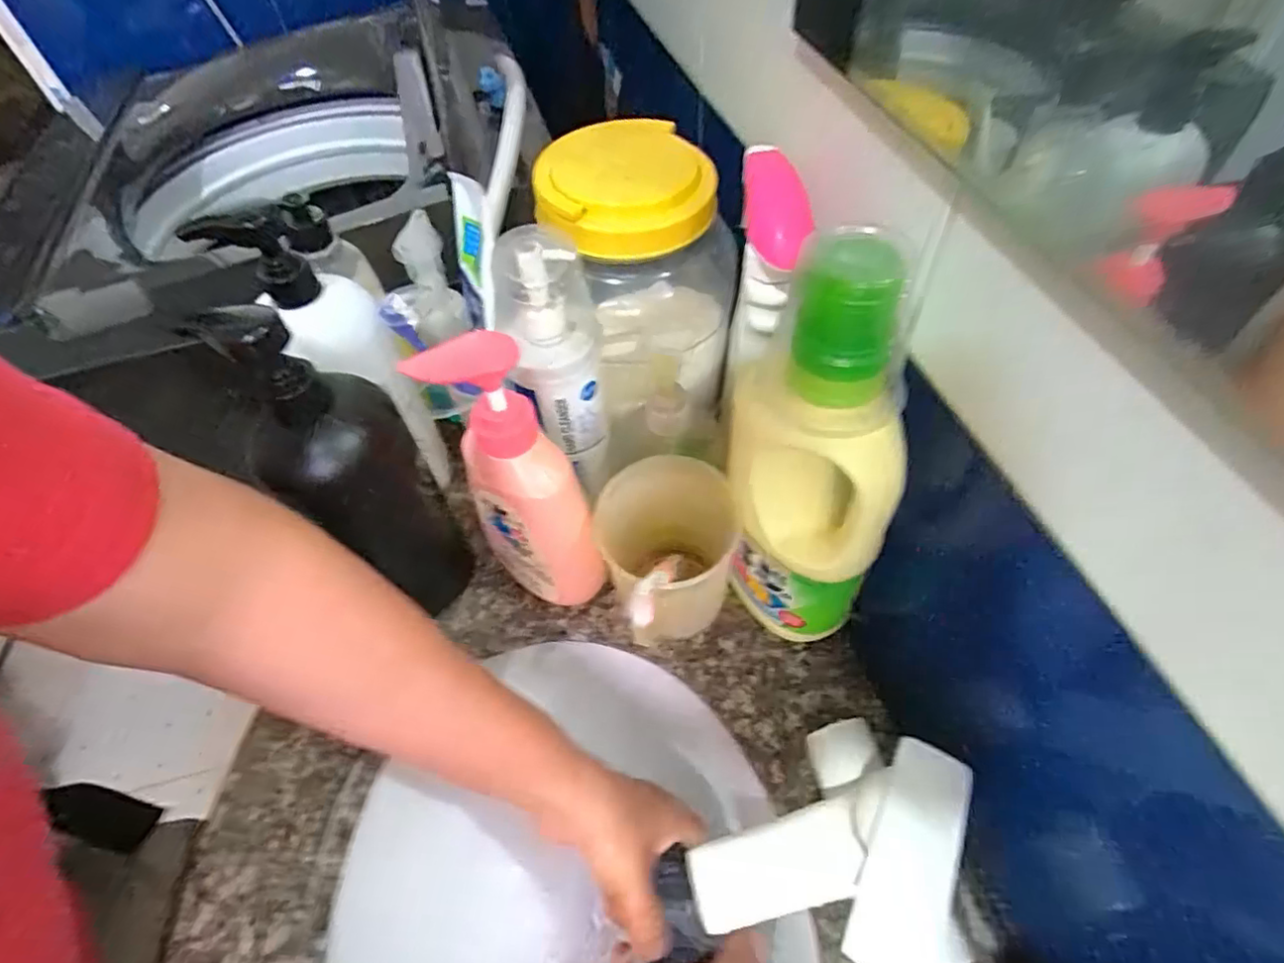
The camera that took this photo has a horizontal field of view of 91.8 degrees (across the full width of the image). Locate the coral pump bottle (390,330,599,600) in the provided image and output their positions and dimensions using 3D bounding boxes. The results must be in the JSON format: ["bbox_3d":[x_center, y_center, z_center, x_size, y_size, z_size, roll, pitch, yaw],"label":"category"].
[{"bbox_3d":[-0.074,0.008,0.387,0.050,0.213,0.089,-38,59,-22],"label":"coral pump bottle"}]

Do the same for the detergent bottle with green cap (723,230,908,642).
[{"bbox_3d":[0.094,0.006,0.353,0.093,0.276,0.057,24,58,21],"label":"detergent bottle with green cap"}]

